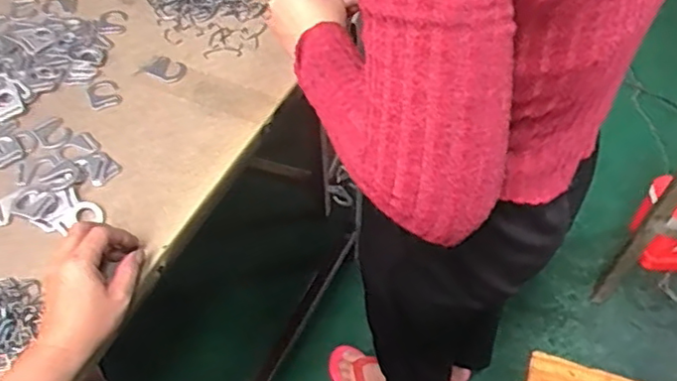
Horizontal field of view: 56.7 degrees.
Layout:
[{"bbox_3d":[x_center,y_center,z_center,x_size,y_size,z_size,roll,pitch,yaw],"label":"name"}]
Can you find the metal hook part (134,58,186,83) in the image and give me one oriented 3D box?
[{"bbox_3d":[-0.211,-0.147,0.759,0.060,0.005,0.038,18,56,12],"label":"metal hook part"}]

